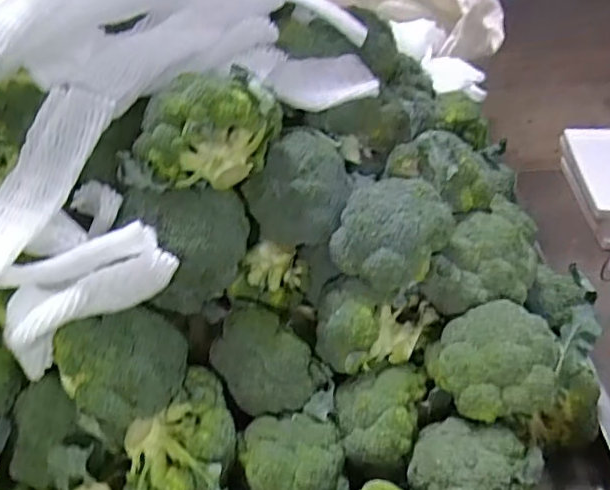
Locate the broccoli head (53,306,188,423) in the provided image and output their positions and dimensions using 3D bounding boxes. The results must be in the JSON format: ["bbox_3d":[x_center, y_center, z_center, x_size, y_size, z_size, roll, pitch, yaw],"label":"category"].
[{"bbox_3d":[-0.151,0.101,0.489,0.101,0.094,0.072,-22,41,-19],"label":"broccoli head"}]

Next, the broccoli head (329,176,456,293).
[{"bbox_3d":[0.082,-0.016,0.553,0.093,0.074,0.091,-4,38,3],"label":"broccoli head"}]

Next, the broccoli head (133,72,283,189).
[{"bbox_3d":[-0.082,-0.099,0.506,0.127,0.088,0.074,-7,38,-1],"label":"broccoli head"}]

